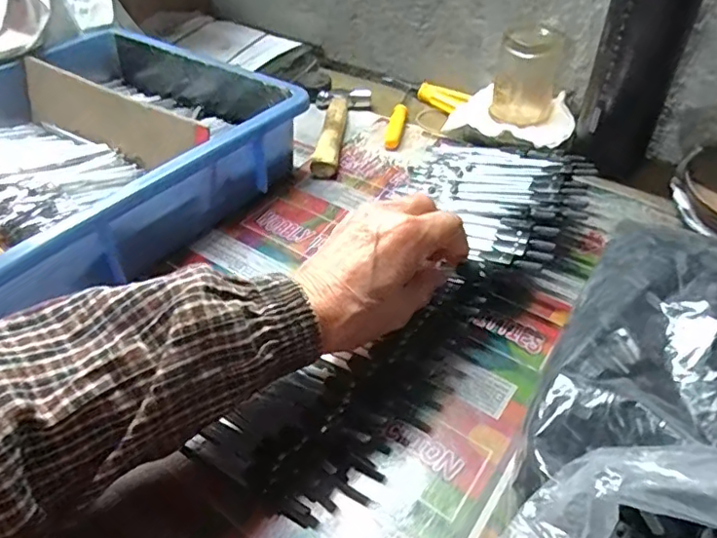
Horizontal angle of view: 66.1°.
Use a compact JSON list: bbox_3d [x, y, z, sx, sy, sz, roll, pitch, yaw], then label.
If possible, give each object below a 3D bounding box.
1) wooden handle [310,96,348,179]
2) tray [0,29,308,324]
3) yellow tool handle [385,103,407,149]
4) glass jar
[{"bbox_3d":[-0.027,-0.139,0.560,0.024,0.017,0.136,3,43,3],"label":"wooden handle"},{"bbox_3d":[-0.278,-0.064,0.439,0.284,0.081,0.453,29,50,28],"label":"tray"},{"bbox_3d":[0.040,-0.149,0.573,0.015,0.012,0.075,10,44,11],"label":"yellow tool handle"},{"bbox_3d":[0.164,-0.188,0.531,0.061,0.077,0.054,13,44,14],"label":"glass jar"}]

